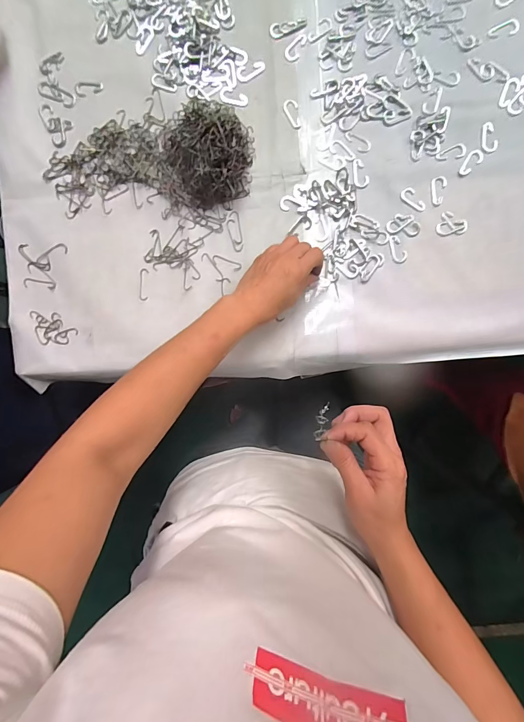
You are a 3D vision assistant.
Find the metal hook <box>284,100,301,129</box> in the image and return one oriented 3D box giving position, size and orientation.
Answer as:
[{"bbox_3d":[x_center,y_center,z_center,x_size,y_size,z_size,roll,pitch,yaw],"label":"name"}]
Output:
[{"bbox_3d":[0.040,-0.323,0.446,0.019,0.004,0.040,-8,92,3],"label":"metal hook"}]

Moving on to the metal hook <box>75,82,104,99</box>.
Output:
[{"bbox_3d":[-0.236,-0.368,0.462,0.040,0.004,0.020,4,93,3],"label":"metal hook"}]

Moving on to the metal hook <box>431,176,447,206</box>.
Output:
[{"bbox_3d":[0.231,-0.222,0.443,0.020,0.004,0.035,-5,92,3],"label":"metal hook"}]

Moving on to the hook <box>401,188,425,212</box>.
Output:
[{"bbox_3d":[0.199,-0.211,0.445,0.037,0.004,0.017,41,94,0],"label":"hook"}]

